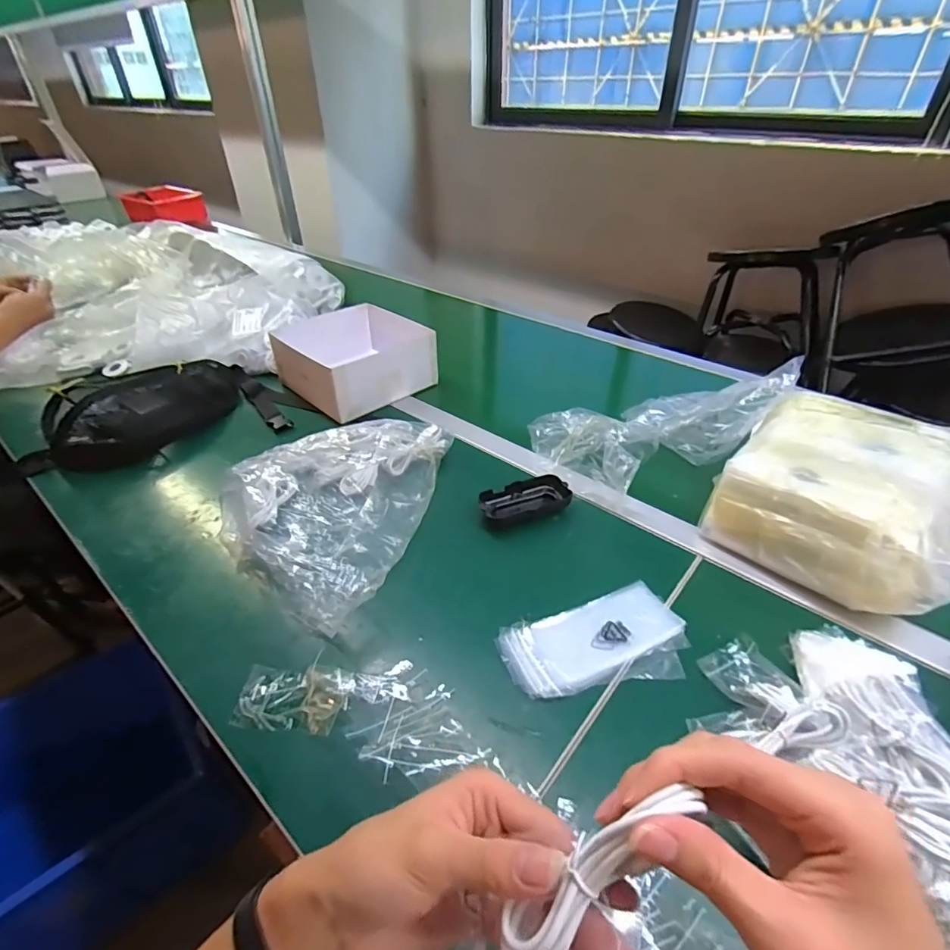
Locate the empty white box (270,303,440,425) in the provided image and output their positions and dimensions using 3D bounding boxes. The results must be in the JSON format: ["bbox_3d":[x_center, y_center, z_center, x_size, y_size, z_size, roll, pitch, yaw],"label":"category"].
[{"bbox_3d":[-0.209,-0.204,0.849,0.207,0.094,0.217,-32,48,-33],"label":"empty white box"}]

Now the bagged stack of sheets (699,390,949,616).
[{"bbox_3d":[0.404,0.017,0.530,0.229,0.116,0.225,28,47,31],"label":"bagged stack of sheets"}]

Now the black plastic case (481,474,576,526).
[{"bbox_3d":[0.061,0.031,0.616,0.107,0.024,0.050,-14,40,-16],"label":"black plastic case"}]

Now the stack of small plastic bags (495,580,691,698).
[{"bbox_3d":[0.115,0.161,0.469,0.174,0.012,0.096,-14,40,-16],"label":"stack of small plastic bags"}]

